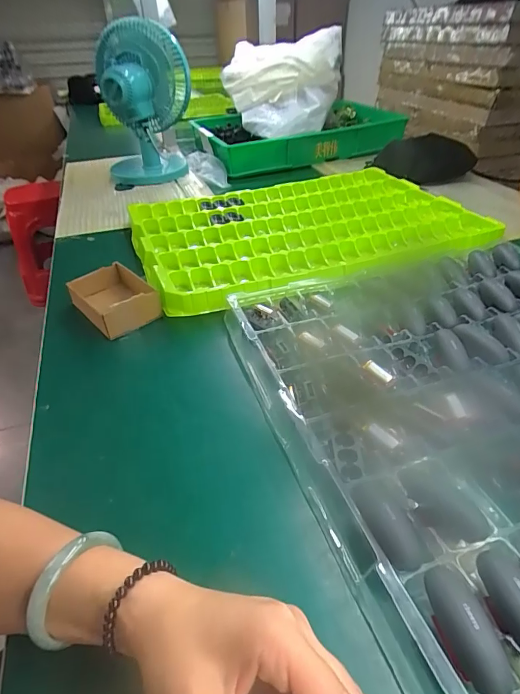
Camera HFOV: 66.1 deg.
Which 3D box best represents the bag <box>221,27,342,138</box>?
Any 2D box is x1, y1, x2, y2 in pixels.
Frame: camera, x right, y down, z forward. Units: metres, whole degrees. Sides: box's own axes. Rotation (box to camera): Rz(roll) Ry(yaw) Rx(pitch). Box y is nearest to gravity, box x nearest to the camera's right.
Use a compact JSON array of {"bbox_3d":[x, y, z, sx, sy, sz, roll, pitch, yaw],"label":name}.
[{"bbox_3d":[0.051,-0.688,1.055,0.300,0.192,0.214,3,39,5],"label":"bag"}]

